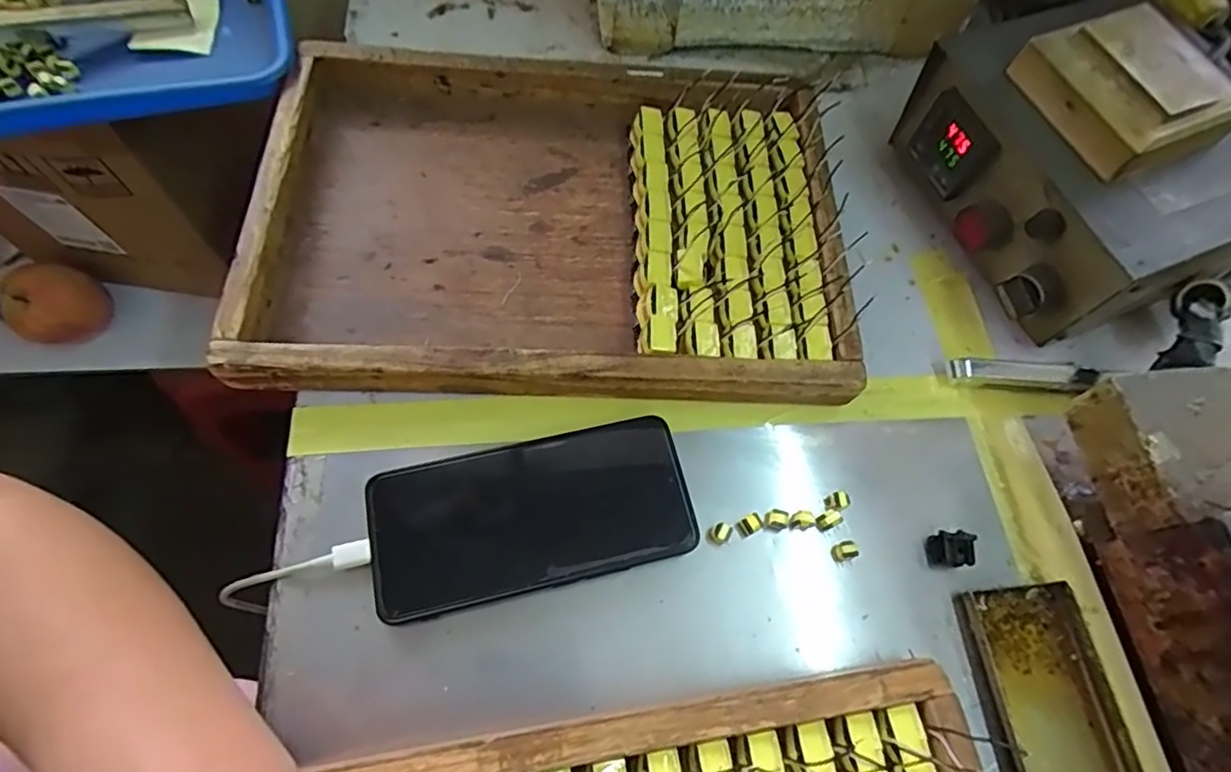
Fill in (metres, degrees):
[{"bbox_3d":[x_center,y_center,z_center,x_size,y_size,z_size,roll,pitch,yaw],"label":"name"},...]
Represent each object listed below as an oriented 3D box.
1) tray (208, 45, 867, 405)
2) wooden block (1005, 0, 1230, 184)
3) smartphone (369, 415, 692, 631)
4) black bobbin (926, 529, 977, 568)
[{"bbox_3d":[-0.038,-0.107,0.392,0.345,0.047,0.238,1,67,-2],"label":"tray"},{"bbox_3d":[0.273,-0.157,0.331,0.084,0.029,0.086,-22,67,-10],"label":"wooden block"},{"bbox_3d":[-0.043,0.066,0.326,0.161,0.009,0.077,-13,68,-8],"label":"smartphone"},{"bbox_3d":[0.180,0.087,0.335,0.019,0.017,0.017,6,67,0],"label":"black bobbin"}]

